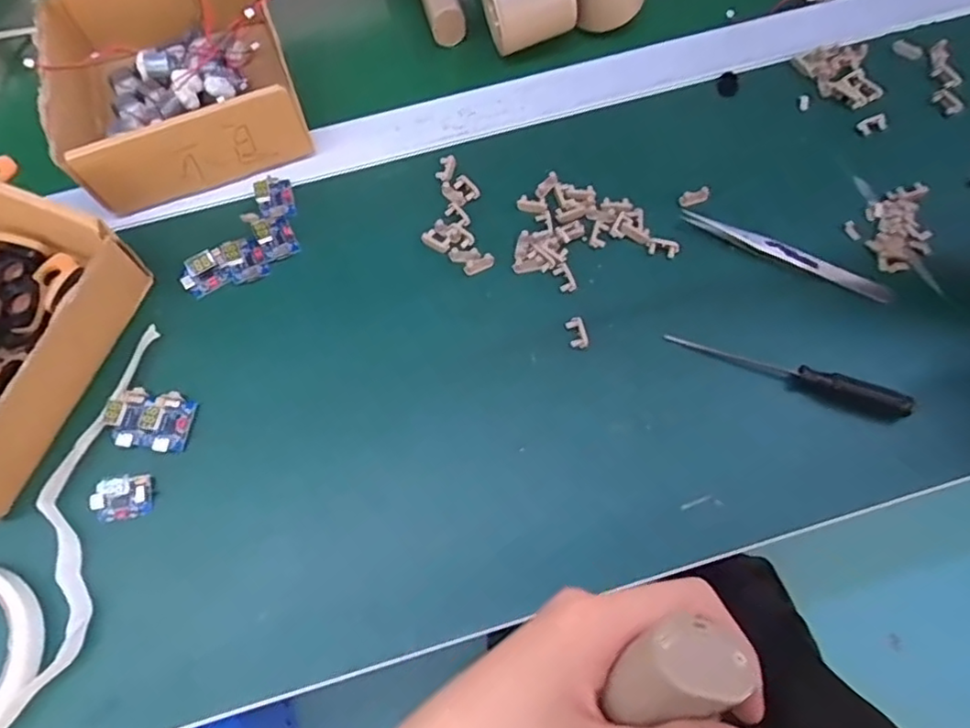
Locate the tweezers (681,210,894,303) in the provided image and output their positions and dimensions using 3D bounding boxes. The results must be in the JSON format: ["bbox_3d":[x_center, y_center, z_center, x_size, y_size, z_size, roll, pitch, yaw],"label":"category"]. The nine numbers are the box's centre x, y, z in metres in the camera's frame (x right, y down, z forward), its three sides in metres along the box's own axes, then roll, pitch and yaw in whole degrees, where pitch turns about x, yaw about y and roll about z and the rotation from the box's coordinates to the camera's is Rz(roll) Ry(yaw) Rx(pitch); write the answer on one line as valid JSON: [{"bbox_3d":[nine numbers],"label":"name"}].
[{"bbox_3d":[0.187,-0.069,0.382,0.130,0.012,0.011,25,70,11],"label":"tweezers"}]

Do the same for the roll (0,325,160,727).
[{"bbox_3d":[-0.231,0.096,0.325,0.099,0.017,0.227,34,72,14],"label":"roll"}]

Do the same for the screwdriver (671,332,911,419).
[{"bbox_3d":[0.171,0.003,0.347,0.131,0.018,0.013,22,70,10],"label":"screwdriver"}]

